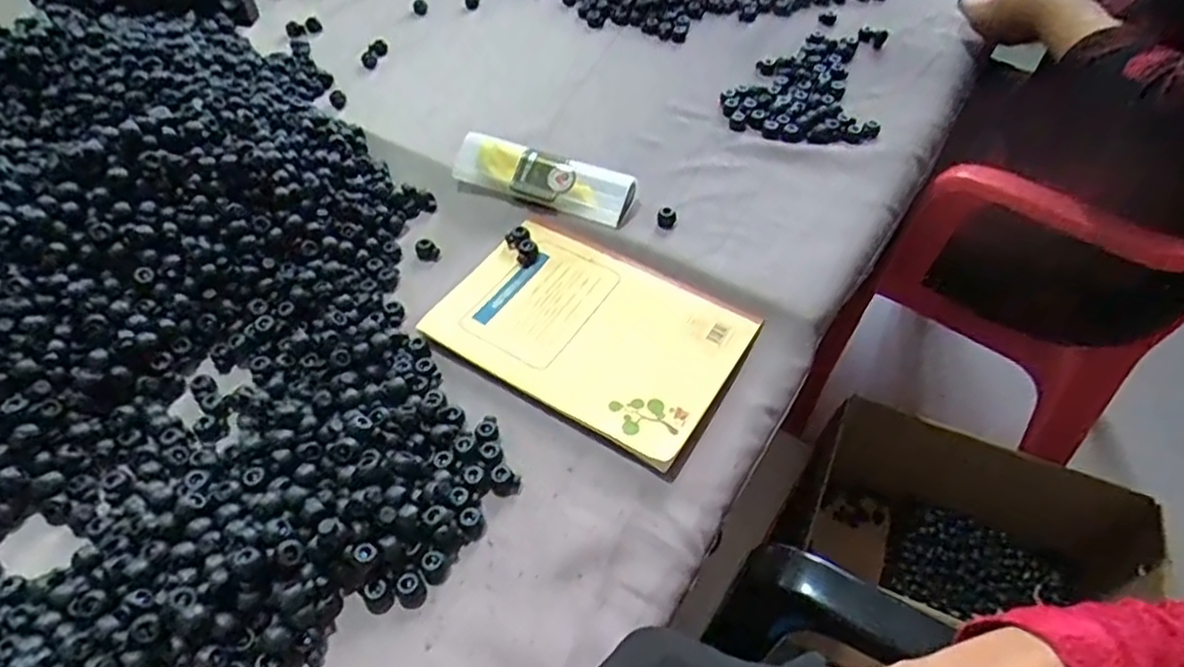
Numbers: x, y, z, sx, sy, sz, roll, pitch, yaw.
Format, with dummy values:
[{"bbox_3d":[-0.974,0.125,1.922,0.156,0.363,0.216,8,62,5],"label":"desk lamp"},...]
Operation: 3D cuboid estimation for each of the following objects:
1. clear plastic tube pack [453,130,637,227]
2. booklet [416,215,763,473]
[{"bbox_3d":[-0.042,-0.125,0.575,0.152,0.034,0.036,22,53,16],"label":"clear plastic tube pack"},{"bbox_3d":[-0.002,-0.008,0.501,0.205,0.009,0.139,28,55,20],"label":"booklet"}]

